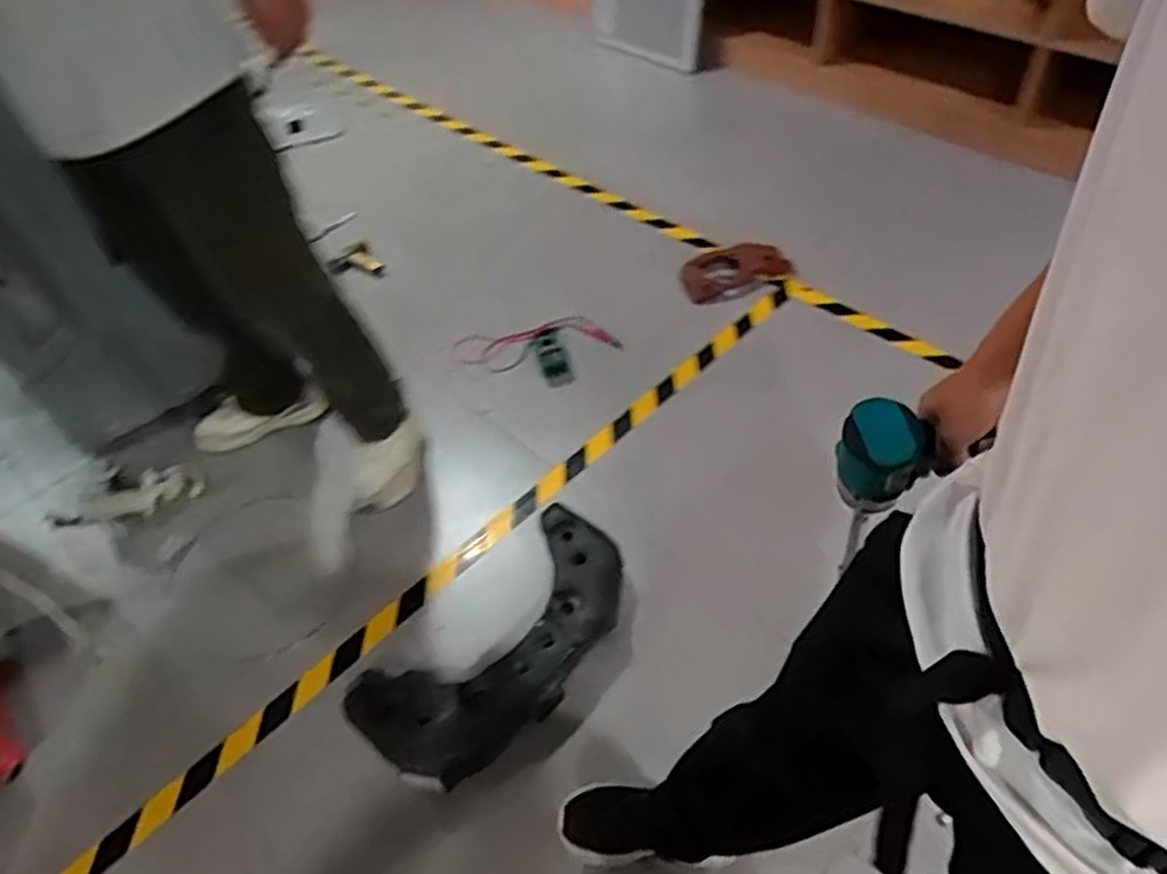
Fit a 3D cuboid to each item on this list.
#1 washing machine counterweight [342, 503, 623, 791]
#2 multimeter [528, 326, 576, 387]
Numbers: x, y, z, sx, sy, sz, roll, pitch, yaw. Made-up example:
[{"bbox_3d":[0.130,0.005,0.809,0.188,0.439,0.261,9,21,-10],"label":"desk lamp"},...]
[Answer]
[{"bbox_3d":[-0.140,0.350,1.315,0.509,0.092,0.271,-35,55,-24],"label":"washing machine counterweight"},{"bbox_3d":[-0.075,-0.189,1.815,0.074,0.056,0.145,-17,50,-9],"label":"multimeter"}]

